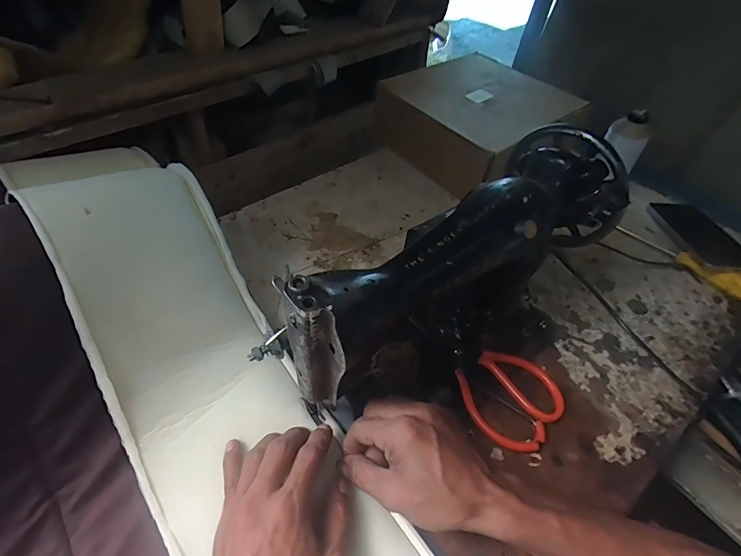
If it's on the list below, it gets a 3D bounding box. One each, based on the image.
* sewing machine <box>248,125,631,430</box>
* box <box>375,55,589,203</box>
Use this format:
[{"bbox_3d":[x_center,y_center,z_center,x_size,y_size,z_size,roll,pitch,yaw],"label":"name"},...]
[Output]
[{"bbox_3d":[0.096,0.018,0.386,0.132,0.210,0.332,38,55,23],"label":"sewing machine"},{"bbox_3d":[0.181,-0.269,0.692,0.265,0.101,0.254,-28,58,-27],"label":"box"}]

